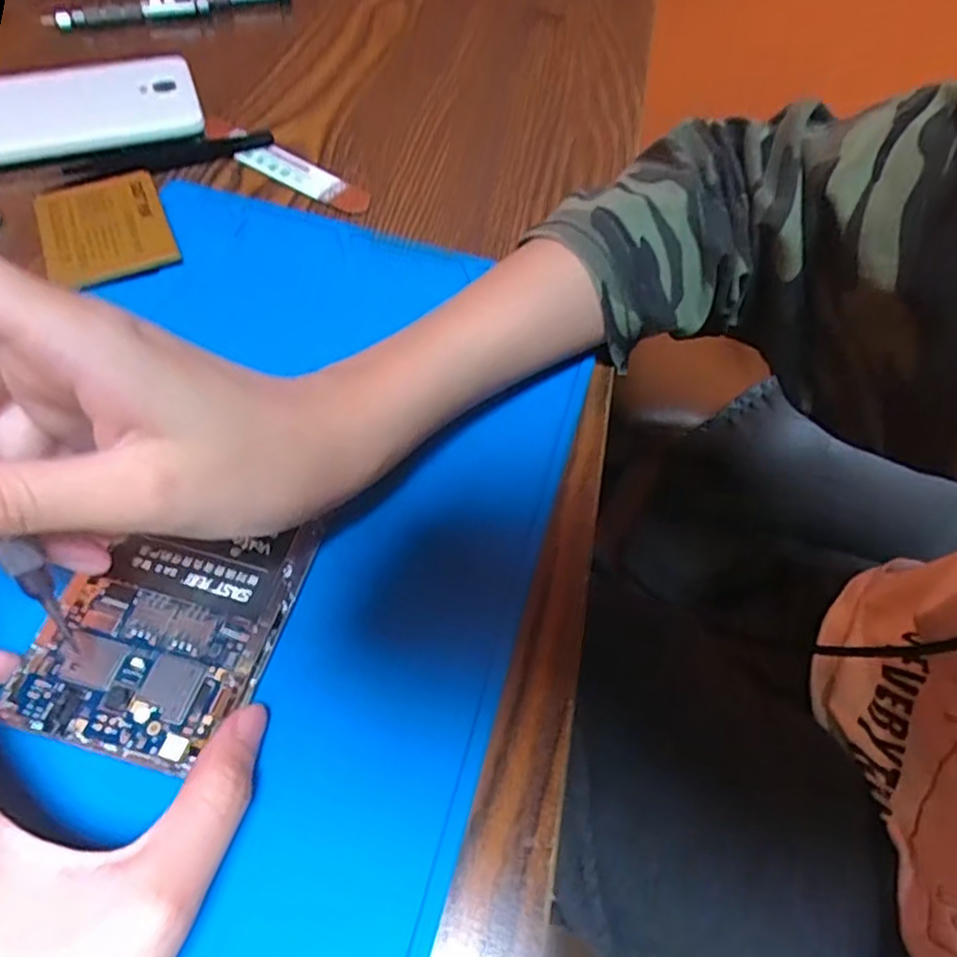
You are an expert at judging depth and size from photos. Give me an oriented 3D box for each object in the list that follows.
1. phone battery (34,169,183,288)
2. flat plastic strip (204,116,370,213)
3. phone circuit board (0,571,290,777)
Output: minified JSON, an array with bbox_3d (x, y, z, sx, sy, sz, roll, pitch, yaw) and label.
[{"bbox_3d":[-0.174,-0.118,0.324,0.054,0.006,0.071,-20,61,-17],"label":"phone battery"},{"bbox_3d":[-0.107,-0.170,0.369,0.117,0.011,0.022,32,60,15],"label":"flat plastic strip"},{"bbox_3d":[-0.103,0.058,0.212,0.068,0.005,0.050,13,57,4],"label":"phone circuit board"}]

